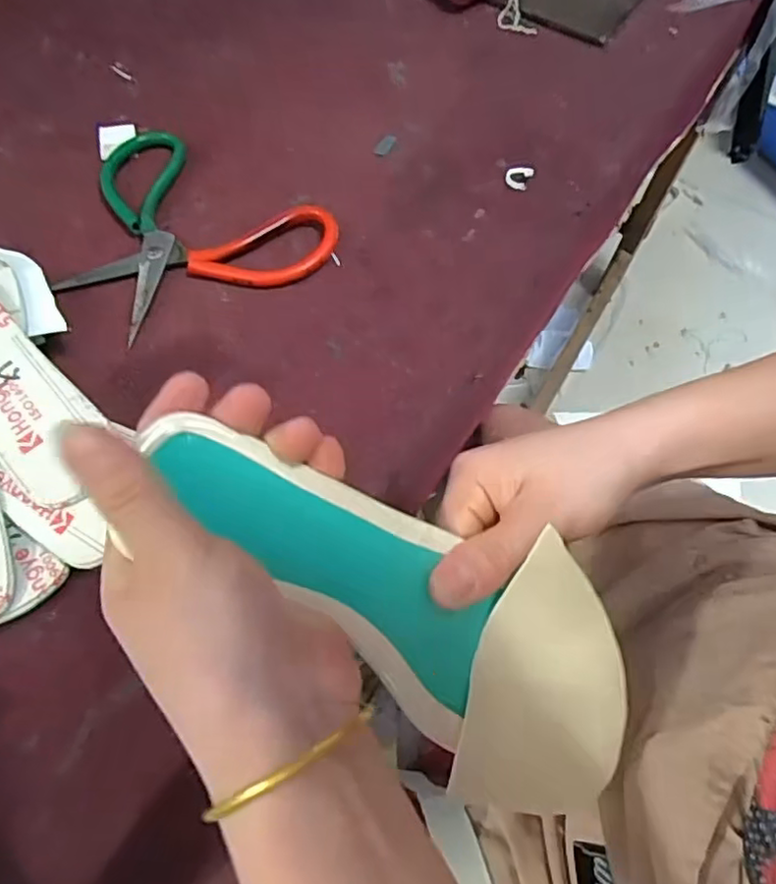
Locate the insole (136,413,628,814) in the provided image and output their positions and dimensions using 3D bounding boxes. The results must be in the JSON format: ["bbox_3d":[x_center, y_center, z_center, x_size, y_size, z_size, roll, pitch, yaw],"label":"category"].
[{"bbox_3d":[0.009,0.059,0.248,0.219,0.019,0.093,37,66,-12],"label":"insole"}]

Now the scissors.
[{"bbox_3d":[-0.142,-0.138,0.435,0.182,0.013,0.148,30,67,13],"label":"scissors"}]

